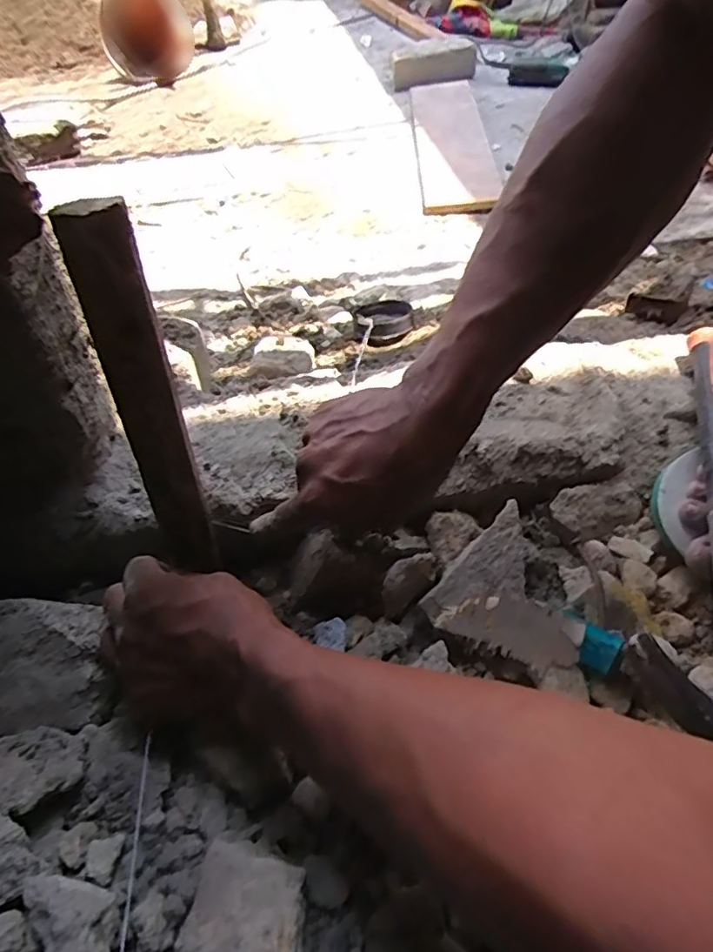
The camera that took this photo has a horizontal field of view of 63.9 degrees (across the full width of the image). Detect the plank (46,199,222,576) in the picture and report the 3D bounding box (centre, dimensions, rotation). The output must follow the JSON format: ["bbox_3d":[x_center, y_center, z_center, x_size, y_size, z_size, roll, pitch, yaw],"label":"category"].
[{"bbox_3d":[-0.116,-0.027,0.331,0.030,0.243,0.010,-15,45,-16],"label":"plank"}]

